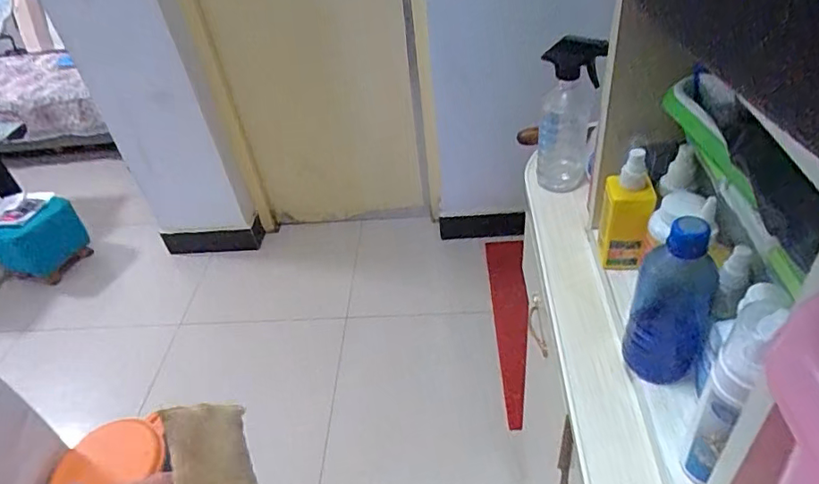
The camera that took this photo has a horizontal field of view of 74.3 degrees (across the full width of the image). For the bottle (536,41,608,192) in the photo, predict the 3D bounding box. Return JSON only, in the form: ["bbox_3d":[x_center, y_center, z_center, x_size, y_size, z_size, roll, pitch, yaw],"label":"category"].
[{"bbox_3d":[0.223,-0.176,0.765,0.071,0.215,0.064,0,40,9],"label":"bottle"}]

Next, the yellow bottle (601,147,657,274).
[{"bbox_3d":[0.250,-0.038,0.611,0.051,0.143,0.051,5,41,14],"label":"yellow bottle"}]

